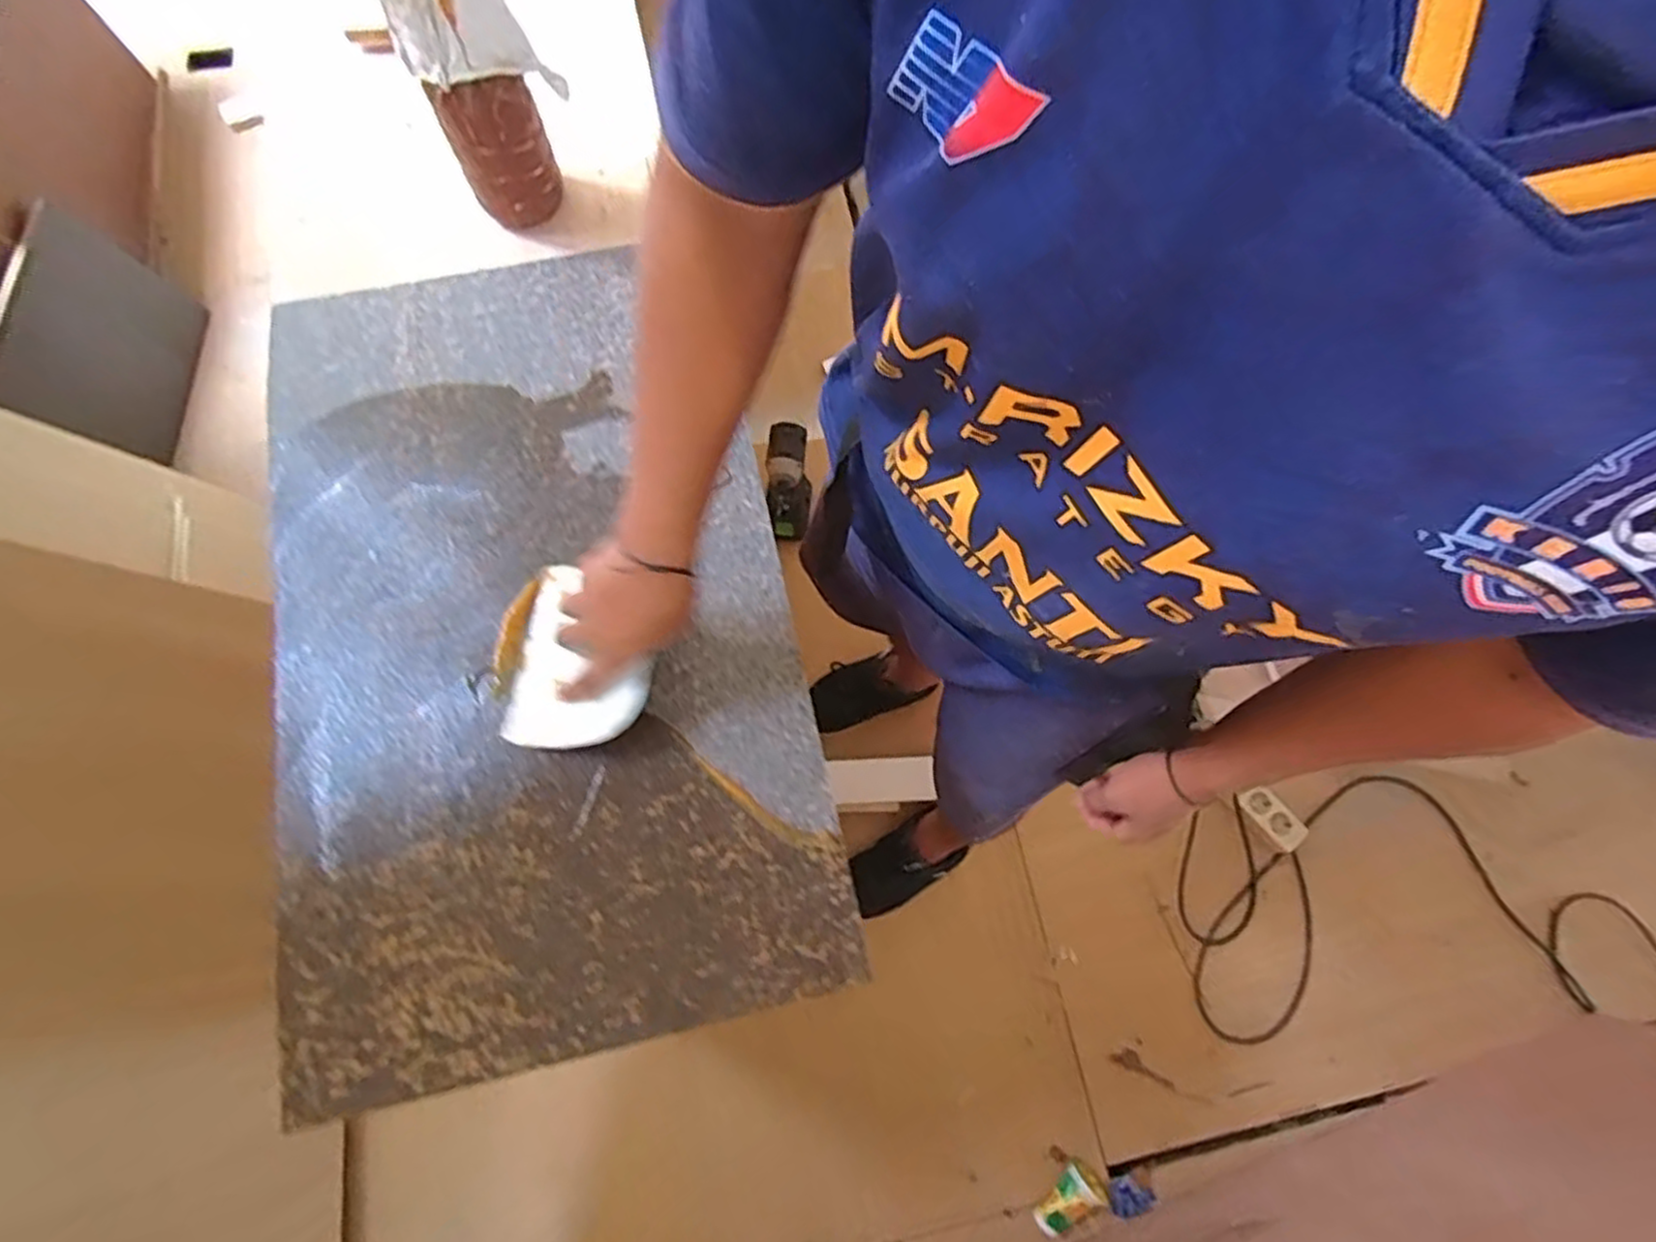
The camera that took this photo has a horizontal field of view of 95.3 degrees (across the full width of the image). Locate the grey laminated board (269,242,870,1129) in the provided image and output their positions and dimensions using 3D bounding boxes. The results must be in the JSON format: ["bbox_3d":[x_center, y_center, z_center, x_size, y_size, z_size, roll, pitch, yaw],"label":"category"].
[{"bbox_3d":[-0.244,-0.017,0.623,0.405,0.017,0.669,-12,74,-5],"label":"grey laminated board"}]

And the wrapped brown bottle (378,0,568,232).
[{"bbox_3d":[-0.281,-0.452,0.596,0.094,0.315,0.073,17,73,4],"label":"wrapped brown bottle"}]

